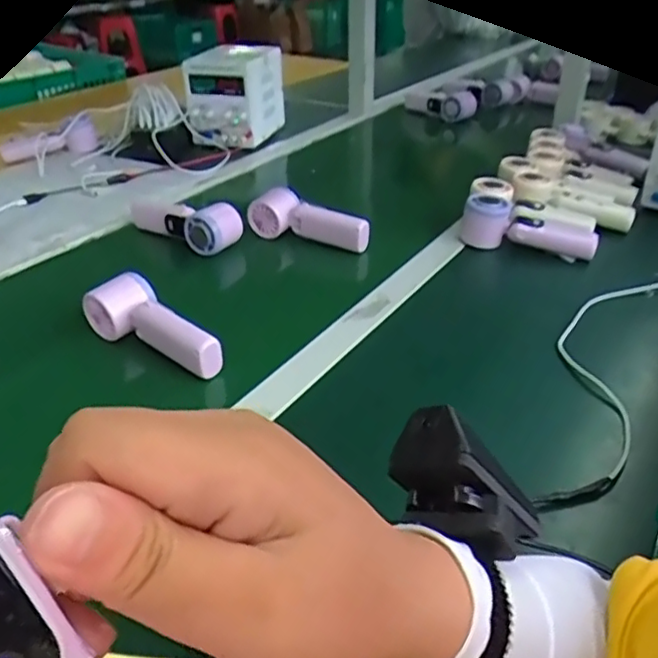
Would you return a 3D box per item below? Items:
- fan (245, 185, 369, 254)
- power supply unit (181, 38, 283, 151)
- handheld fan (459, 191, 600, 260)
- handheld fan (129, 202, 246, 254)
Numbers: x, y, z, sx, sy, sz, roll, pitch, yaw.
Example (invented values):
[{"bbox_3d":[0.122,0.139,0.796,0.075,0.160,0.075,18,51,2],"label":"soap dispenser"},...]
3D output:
[{"bbox_3d":[-0.030,-0.145,0.861,0.180,0.053,0.045,20,37,28],"label":"fan"},{"bbox_3d":[-0.184,-0.471,1.252,0.130,0.173,0.182,12,34,15],"label":"power supply unit"},{"bbox_3d":[0.268,-0.131,0.846,0.172,0.066,0.067,18,36,23],"label":"handheld fan"},{"bbox_3d":[-0.193,-0.149,0.856,0.166,0.056,0.056,20,37,28],"label":"handheld fan"}]

